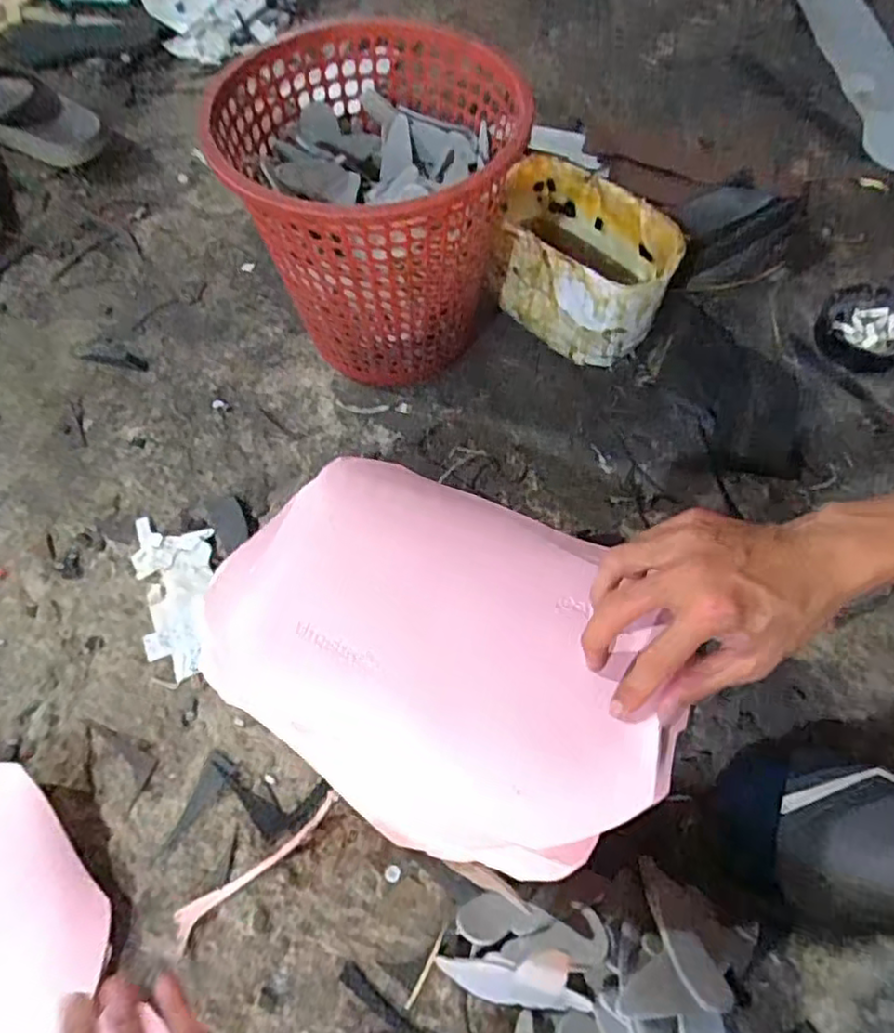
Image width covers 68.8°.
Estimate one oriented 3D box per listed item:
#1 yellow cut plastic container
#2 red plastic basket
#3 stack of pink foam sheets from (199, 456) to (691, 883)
[{"bbox_3d":[0.129,-0.259,0.679,0.211,0.131,0.118,40,70,20],"label":"yellow cut plastic container"},{"bbox_3d":[-0.060,-0.271,0.623,0.248,0.241,0.262,-22,64,-10],"label":"red plastic basket"},{"bbox_3d":[-0.005,0.084,0.428,0.302,0.063,0.215,21,65,12],"label":"stack of pink foam sheets"}]

